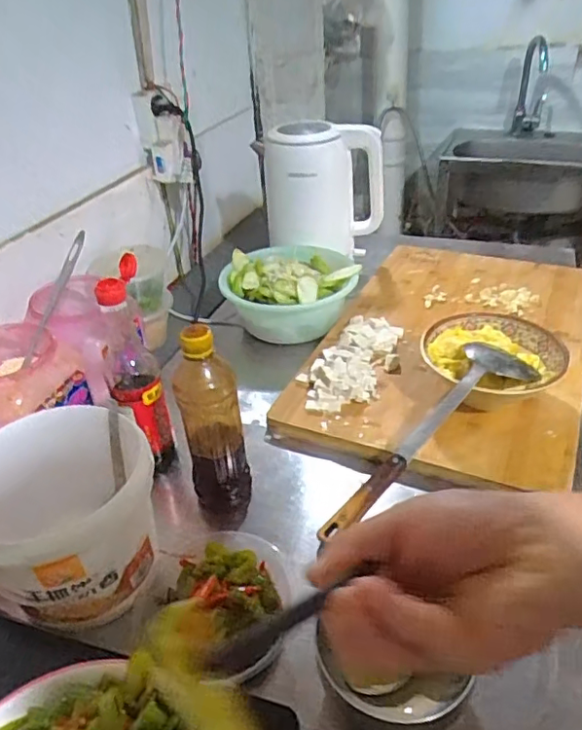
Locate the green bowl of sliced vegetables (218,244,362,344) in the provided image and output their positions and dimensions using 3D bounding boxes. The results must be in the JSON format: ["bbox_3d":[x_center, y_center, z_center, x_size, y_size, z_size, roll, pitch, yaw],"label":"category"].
[{"bbox_3d":[0.000,-0.119,0.931,0.218,0.089,0.172,-7,35,-3],"label":"green bowl of sliced vegetables"}]

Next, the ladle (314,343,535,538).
[{"bbox_3d":[0.153,0.074,0.637,0.325,0.048,0.071,-40,47,-20],"label":"ladle"}]

